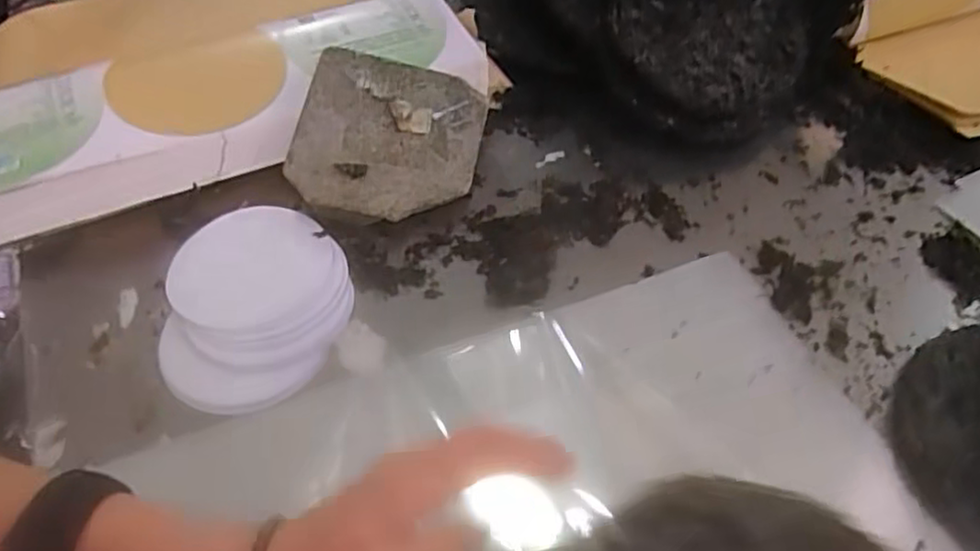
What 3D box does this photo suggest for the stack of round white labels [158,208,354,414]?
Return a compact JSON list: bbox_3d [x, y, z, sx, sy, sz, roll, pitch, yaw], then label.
[{"bbox_3d":[-0.172,0.017,0.515,0.128,0.016,0.165,-5,53,-5],"label":"stack of round white labels"}]

